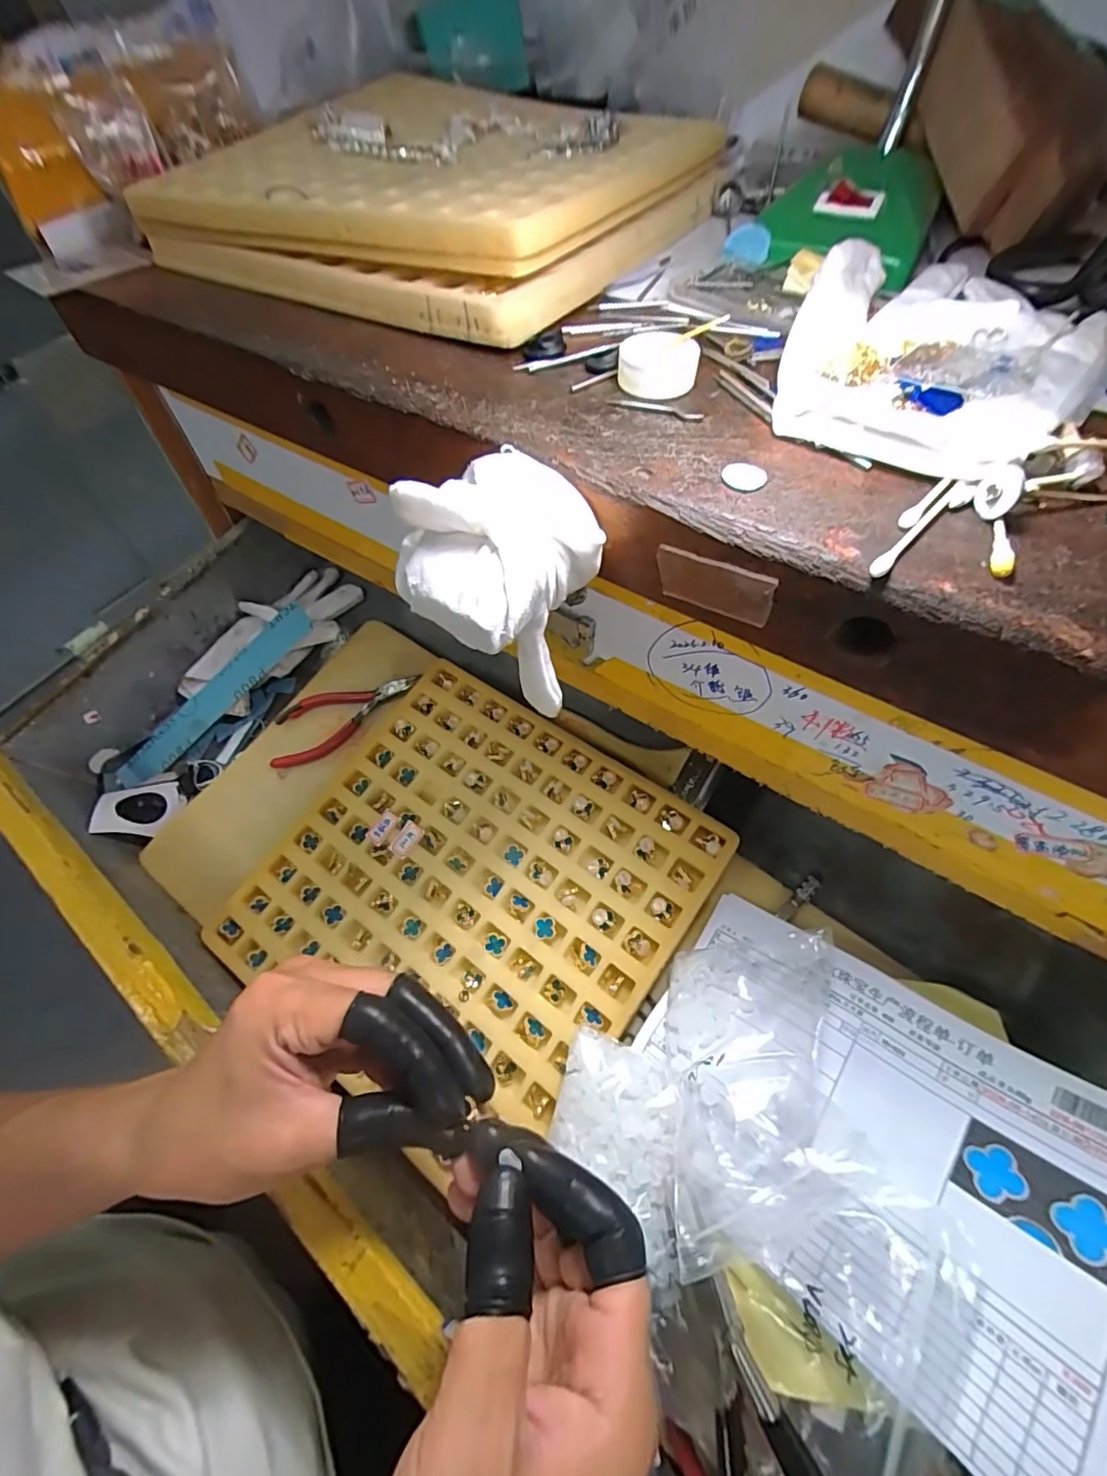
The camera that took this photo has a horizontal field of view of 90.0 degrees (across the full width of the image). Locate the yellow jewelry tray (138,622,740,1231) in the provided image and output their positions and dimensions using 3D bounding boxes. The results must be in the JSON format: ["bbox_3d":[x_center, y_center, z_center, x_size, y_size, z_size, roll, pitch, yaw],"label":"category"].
[{"bbox_3d":[-0.098,0.077,0.384,0.352,0.020,0.252,32,75,23],"label":"yellow jewelry tray"}]

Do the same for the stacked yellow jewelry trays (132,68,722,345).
[{"bbox_3d":[-0.057,-0.325,0.326,0.254,0.041,0.259,28,61,18],"label":"stacked yellow jewelry trays"}]

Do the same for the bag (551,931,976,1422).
[{"bbox_3d":[0.094,0.200,0.272,0.159,0.039,0.183,-14,57,-9],"label":"bag"}]

